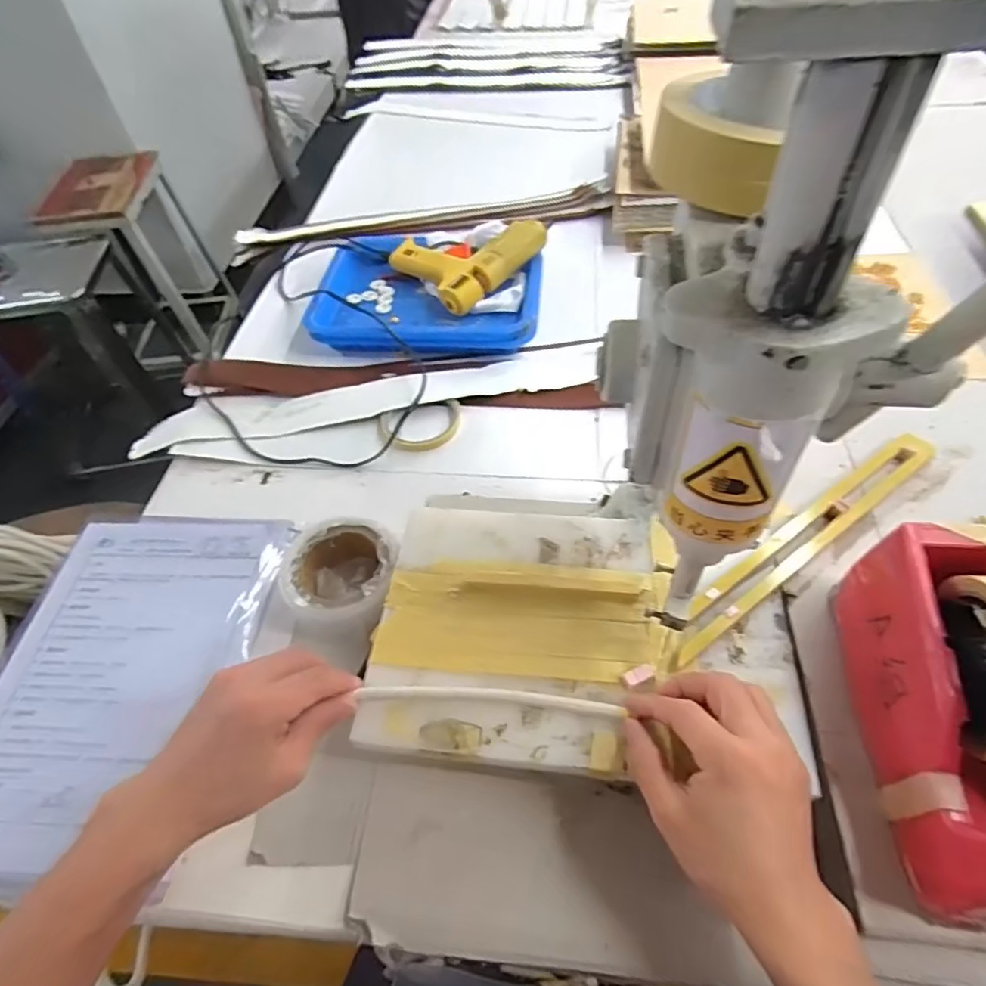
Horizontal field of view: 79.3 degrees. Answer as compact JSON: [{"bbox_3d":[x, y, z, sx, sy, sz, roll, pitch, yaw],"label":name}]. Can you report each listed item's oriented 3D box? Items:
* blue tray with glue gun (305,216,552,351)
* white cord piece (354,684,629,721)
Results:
[{"bbox_3d":[-0.083,-0.273,0.776,0.285,0.060,0.239,3,53,7],"label":"blue tray with glue gun"},{"bbox_3d":[-0.001,0.140,0.409,0.178,0.010,0.016,3,54,6],"label":"white cord piece"}]

